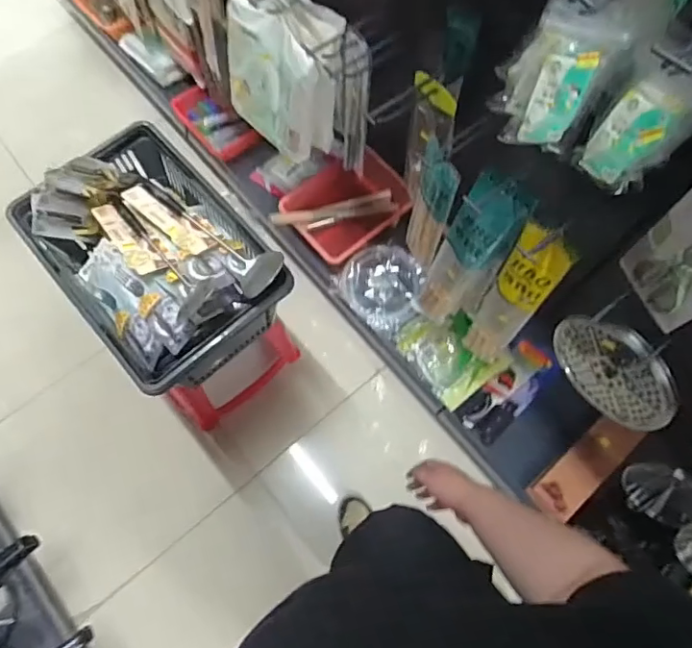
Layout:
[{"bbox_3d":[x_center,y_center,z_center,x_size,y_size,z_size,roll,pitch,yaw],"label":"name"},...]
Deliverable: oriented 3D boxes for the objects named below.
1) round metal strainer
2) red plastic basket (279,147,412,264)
[{"bbox_3d":[0.415,0.075,0.841,0.023,0.215,0.203,-34,74,-13],"label":"round metal strainer"},{"bbox_3d":[0.011,-0.337,1.504,0.321,0.078,0.246,-39,75,-15],"label":"red plastic basket"}]

